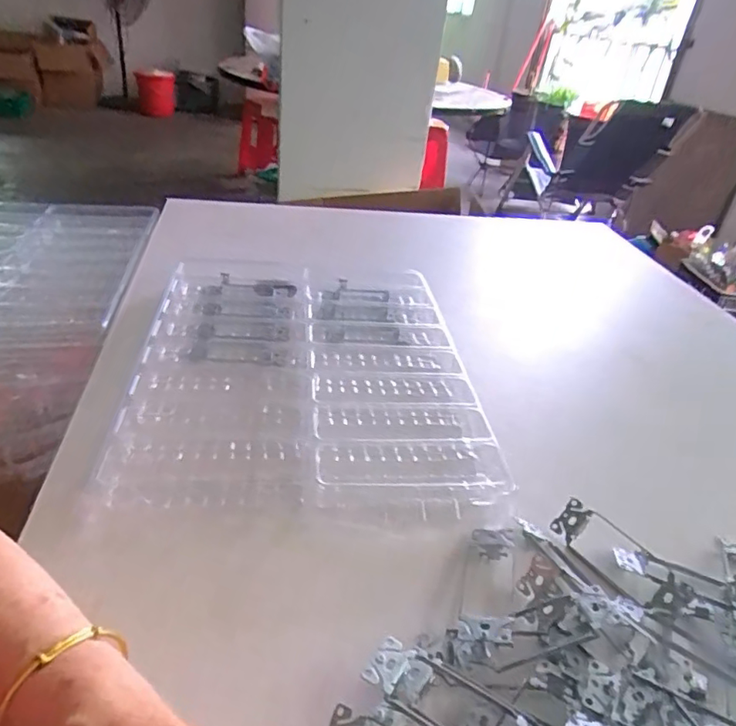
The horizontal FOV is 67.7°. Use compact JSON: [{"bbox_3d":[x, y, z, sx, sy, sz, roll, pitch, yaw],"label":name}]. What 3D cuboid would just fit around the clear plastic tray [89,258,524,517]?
[{"bbox_3d":[-0.068,-0.007,0.609,0.337,0.034,0.427,0,34,-8],"label":"clear plastic tray"}]

